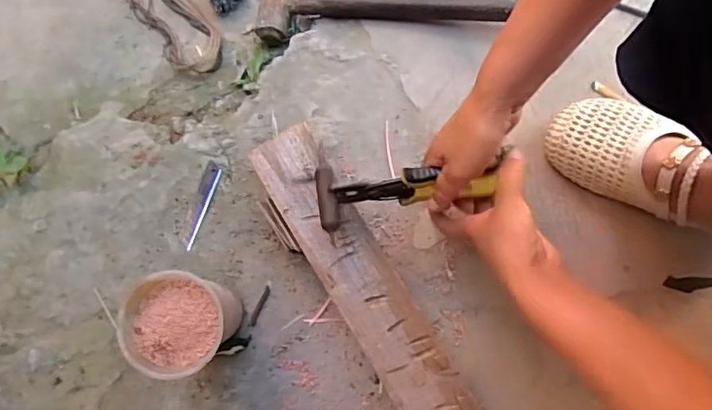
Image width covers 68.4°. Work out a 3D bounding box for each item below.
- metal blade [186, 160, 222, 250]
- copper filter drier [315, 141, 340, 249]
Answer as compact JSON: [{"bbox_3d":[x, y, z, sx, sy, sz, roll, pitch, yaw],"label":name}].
[{"bbox_3d":[-0.177,0.000,0.596,0.018,0.004,0.101,17,79,2],"label":"metal blade"},{"bbox_3d":[-0.029,-0.015,0.512,0.018,0.021,0.112,-8,57,-3],"label":"copper filter drier"}]

